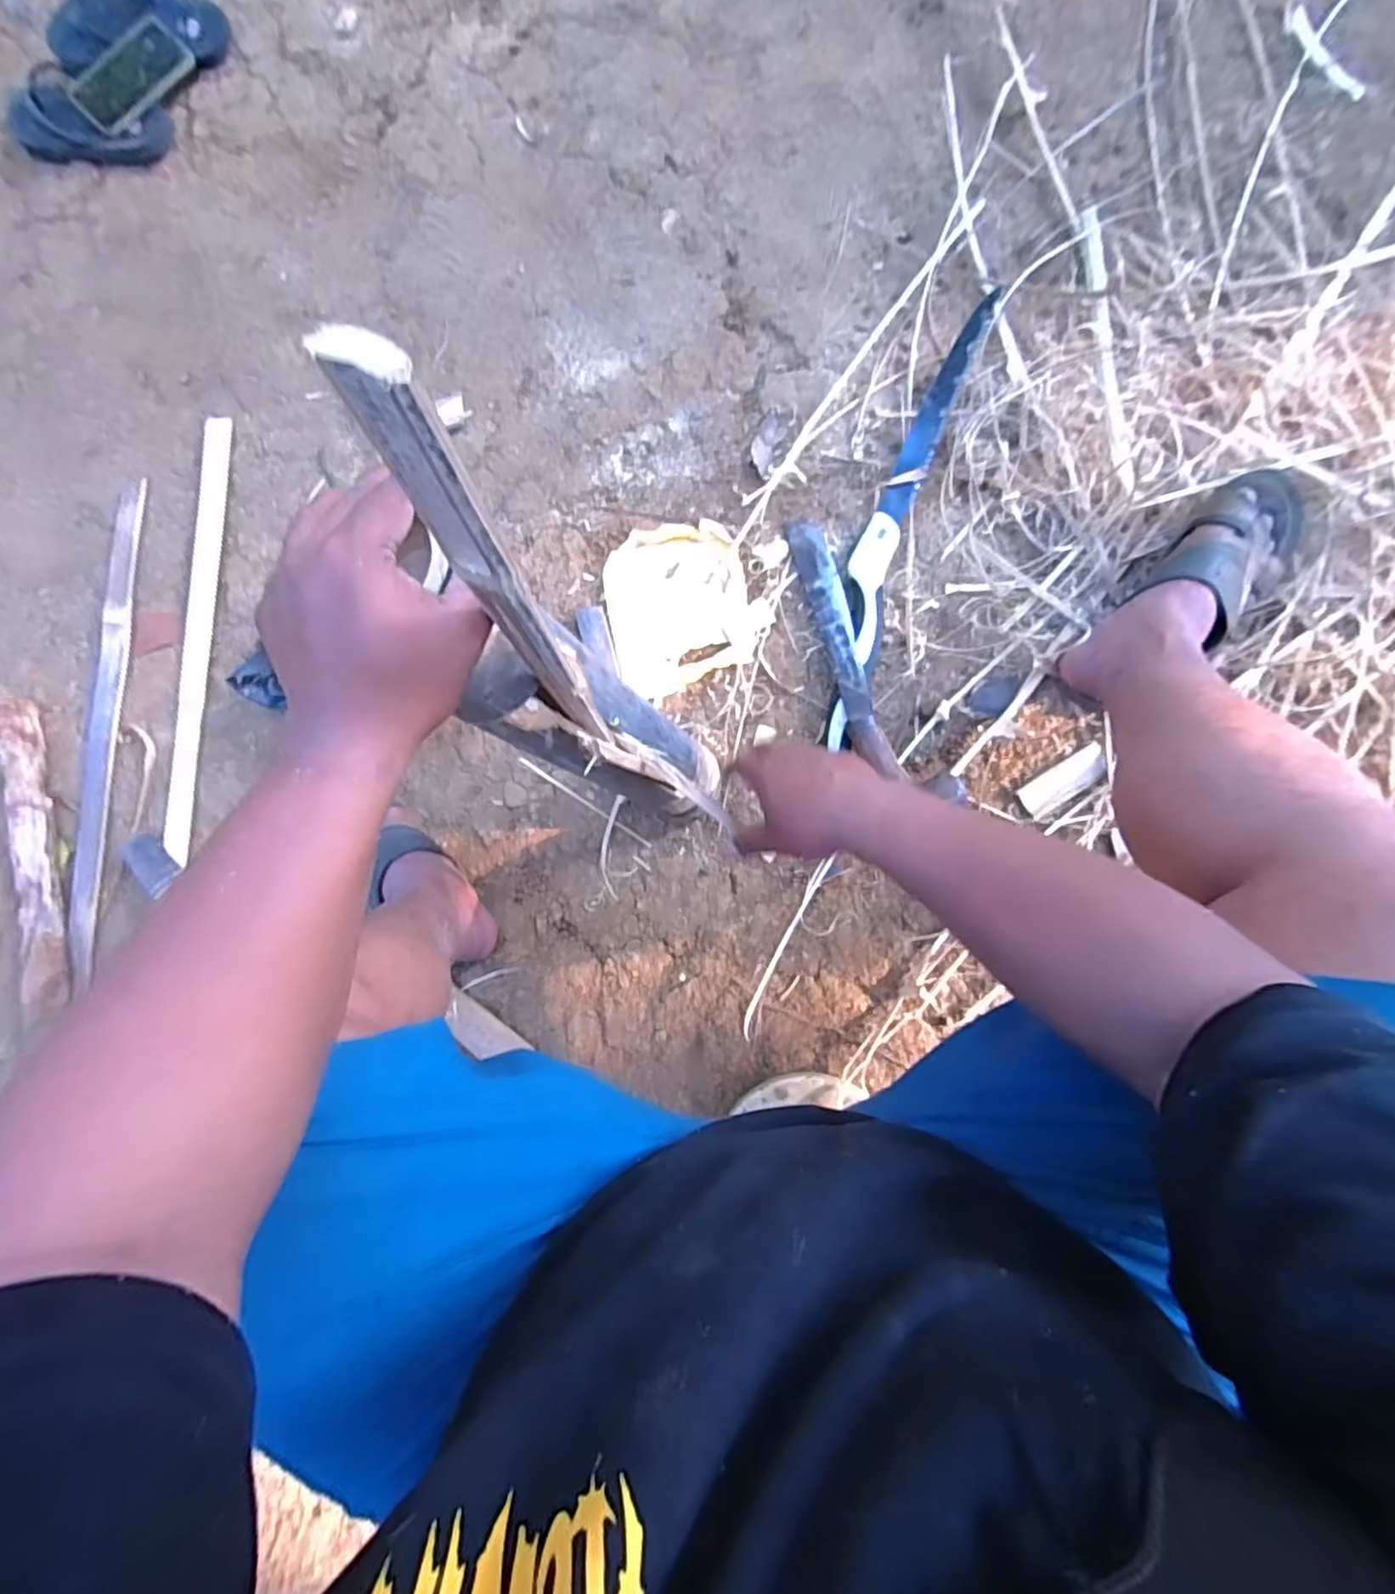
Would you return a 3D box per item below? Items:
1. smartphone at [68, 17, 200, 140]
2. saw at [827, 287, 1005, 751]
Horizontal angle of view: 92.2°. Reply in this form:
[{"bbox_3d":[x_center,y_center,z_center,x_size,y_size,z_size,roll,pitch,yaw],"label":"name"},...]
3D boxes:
[{"bbox_3d":[-0.765,-0.975,0.908,0.160,0.006,0.081,-45,98,-2],"label":"smartphone"},{"bbox_3d":[0.226,-0.321,0.762,0.061,0.026,0.545,19,85,7],"label":"saw"}]

